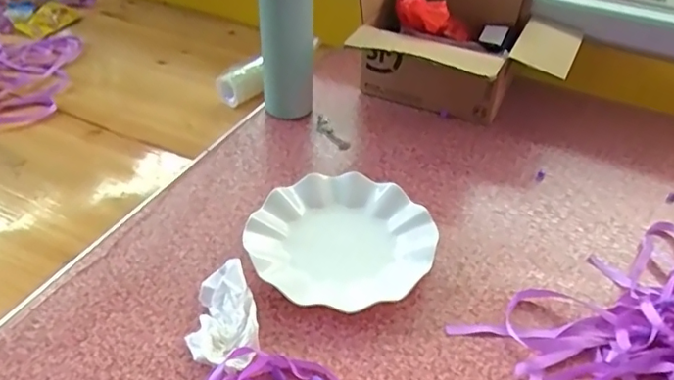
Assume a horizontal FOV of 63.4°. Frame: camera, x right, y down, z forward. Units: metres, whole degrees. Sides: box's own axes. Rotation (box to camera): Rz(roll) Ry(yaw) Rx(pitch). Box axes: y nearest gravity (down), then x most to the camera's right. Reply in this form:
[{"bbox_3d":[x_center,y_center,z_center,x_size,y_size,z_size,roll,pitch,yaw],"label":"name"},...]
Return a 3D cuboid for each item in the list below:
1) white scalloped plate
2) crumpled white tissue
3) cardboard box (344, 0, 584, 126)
[{"bbox_3d":[0.003,0.047,0.560,0.181,0.024,0.166,2,40,-2],"label":"white scalloped plate"},{"bbox_3d":[-0.102,0.111,0.483,0.057,0.029,0.099,-4,40,-9],"label":"crumpled white tissue"},{"bbox_3d":[0.169,-0.195,0.744,0.272,0.187,0.220,18,42,17],"label":"cardboard box"}]

